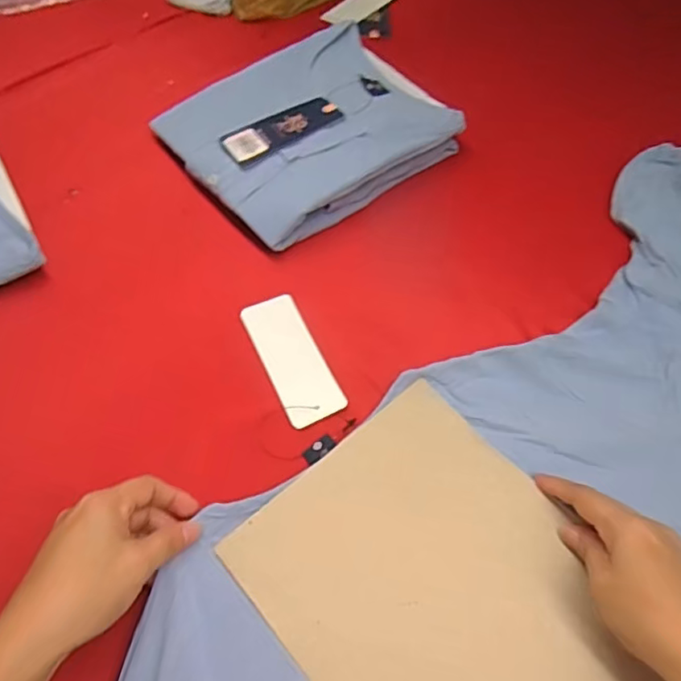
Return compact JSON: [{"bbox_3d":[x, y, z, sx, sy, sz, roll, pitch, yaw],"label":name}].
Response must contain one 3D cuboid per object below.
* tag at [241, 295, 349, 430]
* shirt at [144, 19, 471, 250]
[{"bbox_3d":[-0.041,0.014,0.479,0.047,0.004,0.124,-23,59,-11],"label":"tag"},{"bbox_3d":[-0.037,-0.223,0.600,0.255,0.044,0.223,-31,65,-24],"label":"shirt"}]

